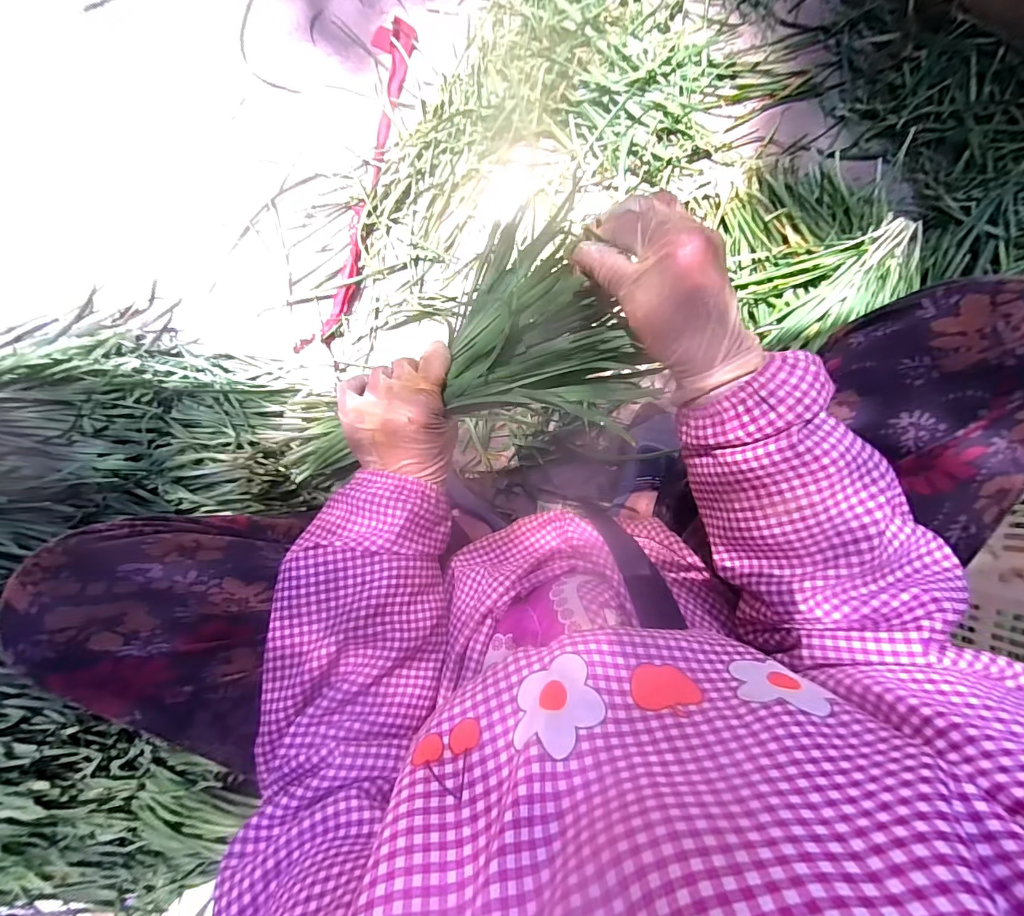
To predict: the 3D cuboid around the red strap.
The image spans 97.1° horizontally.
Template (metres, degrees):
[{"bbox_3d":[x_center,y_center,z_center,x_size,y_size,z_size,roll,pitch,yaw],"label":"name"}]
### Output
[{"bbox_3d":[-0.232,-0.409,0.680,0.066,0.019,0.516,13,88,2],"label":"red strap"}]

